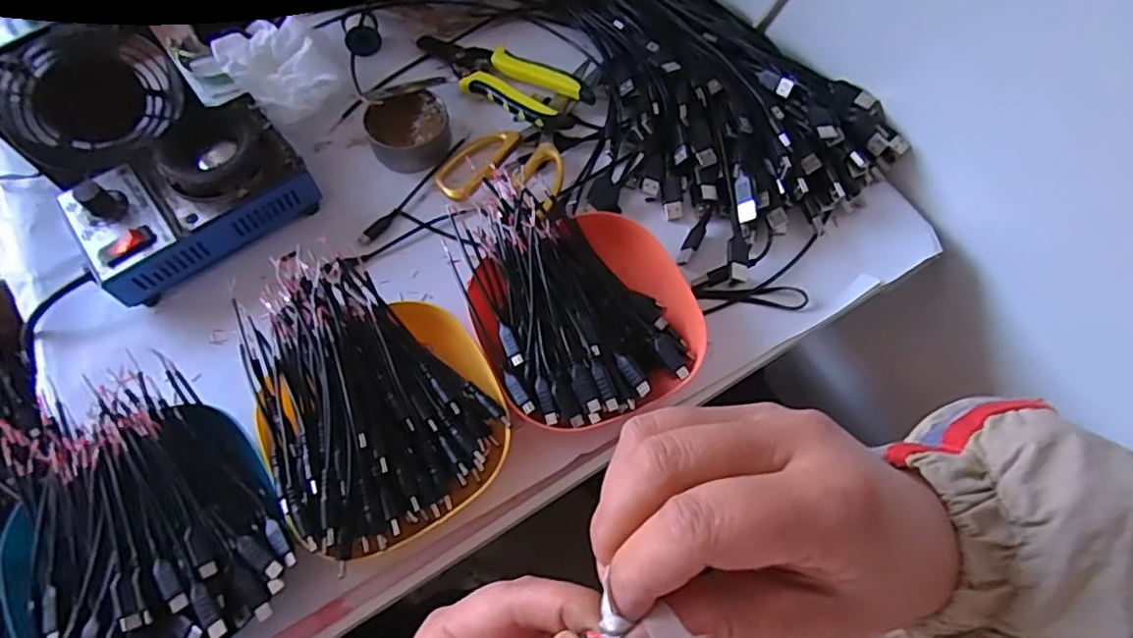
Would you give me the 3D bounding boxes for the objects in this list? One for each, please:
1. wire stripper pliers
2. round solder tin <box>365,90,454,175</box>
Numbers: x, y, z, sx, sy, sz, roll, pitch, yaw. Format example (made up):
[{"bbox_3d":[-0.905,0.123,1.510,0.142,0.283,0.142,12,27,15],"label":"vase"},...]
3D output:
[{"bbox_3d":[-0.057,-0.207,0.508,0.166,0.015,0.059,31,68,13],"label":"wire stripper pliers"},{"bbox_3d":[-0.120,-0.145,0.476,0.062,0.034,0.051,-27,68,-12],"label":"round solder tin"}]

